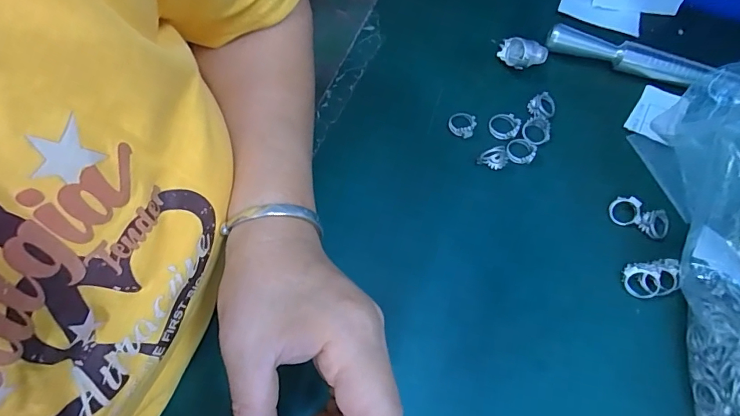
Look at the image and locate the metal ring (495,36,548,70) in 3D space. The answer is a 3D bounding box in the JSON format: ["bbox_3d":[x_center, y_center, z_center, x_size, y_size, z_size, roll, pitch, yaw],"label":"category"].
[{"bbox_3d":[0.128,-0.126,0.345,0.040,0.021,0.020,13,70,4],"label":"metal ring"}]

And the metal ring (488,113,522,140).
[{"bbox_3d":[0.107,-0.066,0.327,0.023,0.004,0.023,0,69,-1],"label":"metal ring"}]

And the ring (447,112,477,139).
[{"bbox_3d":[0.074,-0.068,0.330,0.021,0.006,0.020,0,69,-1],"label":"ring"}]

